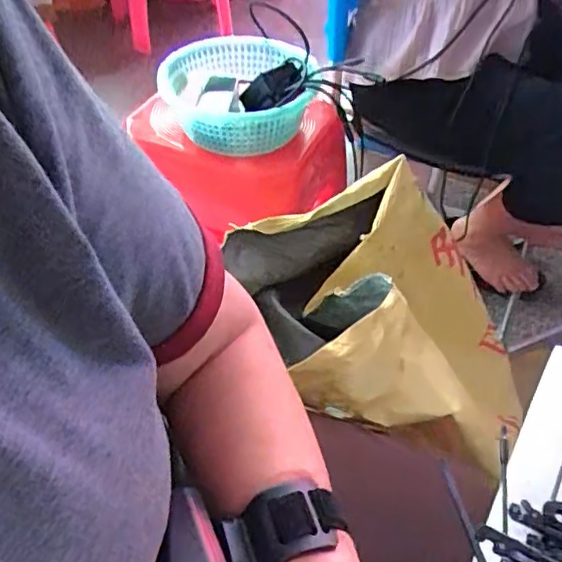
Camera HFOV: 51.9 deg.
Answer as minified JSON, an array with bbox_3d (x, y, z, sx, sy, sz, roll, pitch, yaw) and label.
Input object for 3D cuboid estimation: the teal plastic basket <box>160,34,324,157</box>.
[{"bbox_3d":[-0.063,-0.296,0.916,0.235,0.082,0.229,6,48,5],"label":"teal plastic basket"}]

